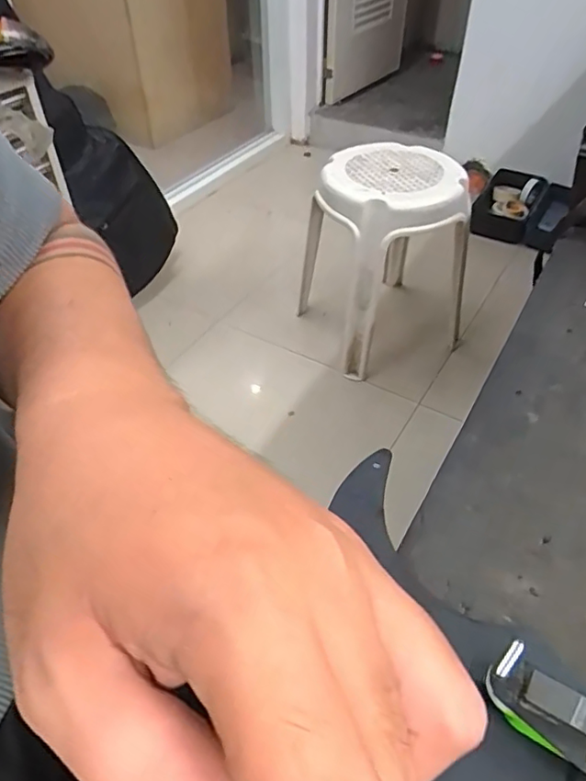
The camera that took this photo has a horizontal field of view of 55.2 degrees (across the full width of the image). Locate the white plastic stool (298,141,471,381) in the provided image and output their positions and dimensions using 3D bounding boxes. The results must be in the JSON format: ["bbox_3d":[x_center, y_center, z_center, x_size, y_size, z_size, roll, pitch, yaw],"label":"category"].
[{"bbox_3d":[0.242,-0.335,1.408,0.350,0.445,0.340,-13,47,-12],"label":"white plastic stool"}]

